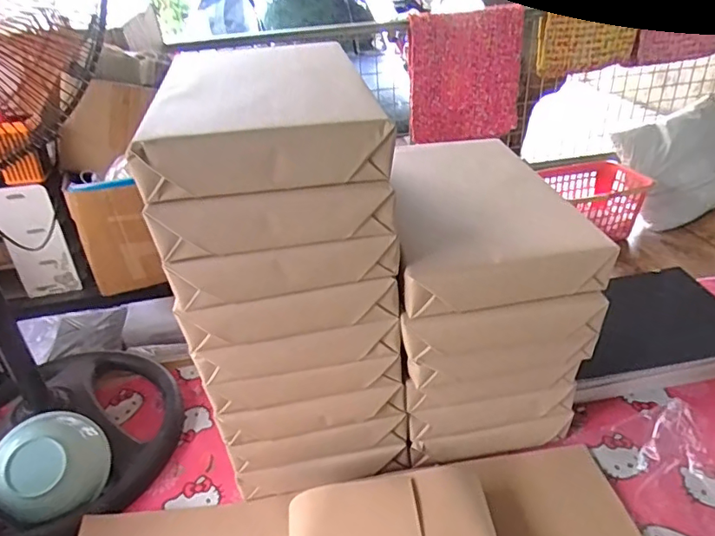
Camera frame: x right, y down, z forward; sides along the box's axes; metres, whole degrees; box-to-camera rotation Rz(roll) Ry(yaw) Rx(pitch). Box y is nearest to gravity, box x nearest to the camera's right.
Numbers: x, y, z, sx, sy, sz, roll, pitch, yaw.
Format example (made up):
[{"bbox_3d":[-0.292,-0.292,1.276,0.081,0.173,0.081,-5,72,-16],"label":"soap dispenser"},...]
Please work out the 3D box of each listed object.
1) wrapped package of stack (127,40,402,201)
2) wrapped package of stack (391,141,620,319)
[{"bbox_3d":[-0.121,-0.203,0.665,0.254,0.073,0.343,-10,33,-7],"label":"wrapped package of stack"},{"bbox_3d":[0.167,-0.089,0.775,0.255,0.089,0.340,-8,35,-2],"label":"wrapped package of stack"}]

